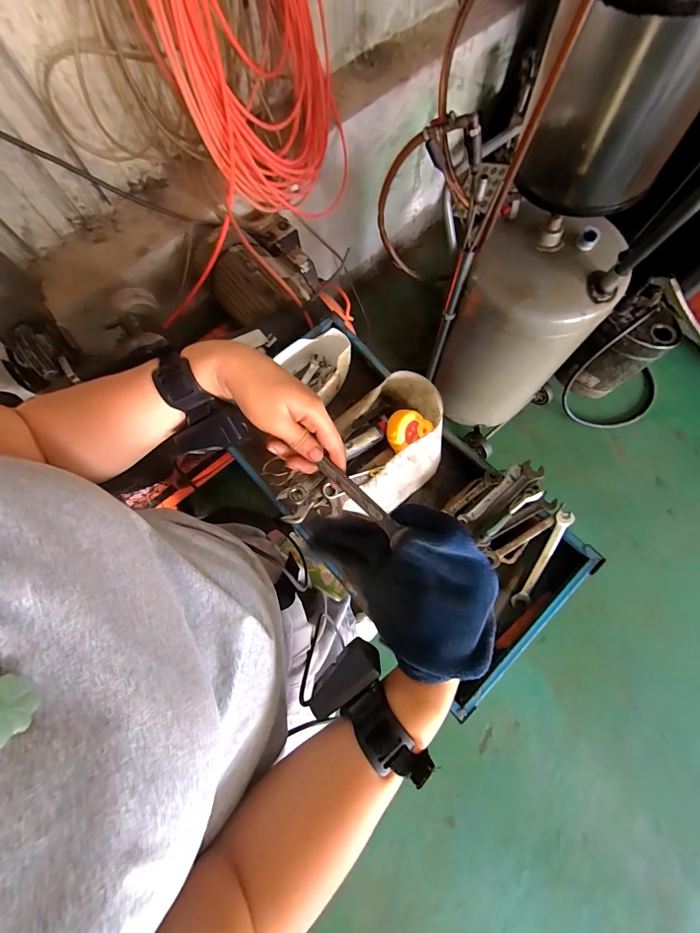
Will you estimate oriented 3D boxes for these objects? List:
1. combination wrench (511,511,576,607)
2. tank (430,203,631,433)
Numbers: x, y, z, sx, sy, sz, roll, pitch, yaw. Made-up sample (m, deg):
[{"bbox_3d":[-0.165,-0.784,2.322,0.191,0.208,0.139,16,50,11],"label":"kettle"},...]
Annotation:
[{"bbox_3d":[0.338,0.165,0.615,0.027,0.012,0.185,25,98,7],"label":"combination wrench"},{"bbox_3d":[0.461,-0.377,1.049,0.333,0.599,0.287,25,79,7],"label":"tank"}]

